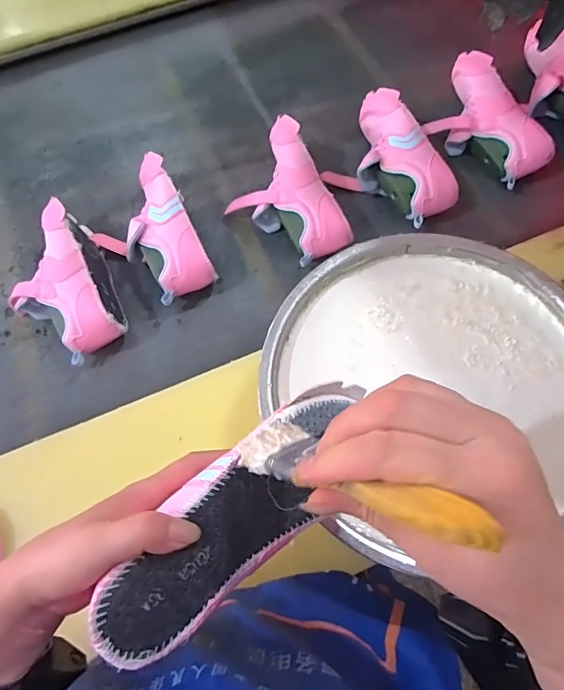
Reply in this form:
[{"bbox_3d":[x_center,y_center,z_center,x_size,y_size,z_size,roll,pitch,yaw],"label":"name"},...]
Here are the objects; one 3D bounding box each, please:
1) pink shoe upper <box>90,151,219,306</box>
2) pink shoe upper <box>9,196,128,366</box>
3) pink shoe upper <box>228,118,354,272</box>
[{"bbox_3d":[-0.187,-0.159,0.631,0.140,0.080,0.226,-26,70,-10],"label":"pink shoe upper"},{"bbox_3d":[-0.313,-0.079,0.606,0.133,0.078,0.223,-27,69,-9],"label":"pink shoe upper"},{"bbox_3d":[0.019,-0.219,0.649,0.216,0.079,0.145,39,74,16],"label":"pink shoe upper"}]

